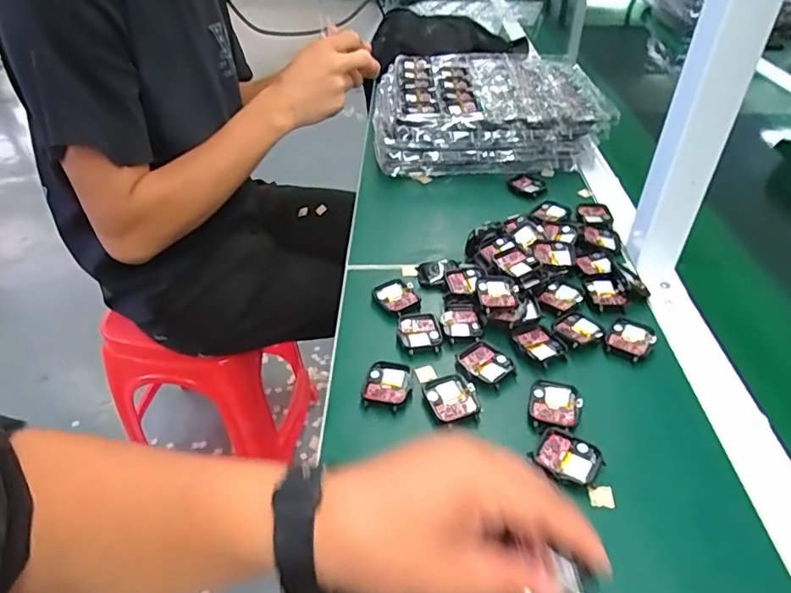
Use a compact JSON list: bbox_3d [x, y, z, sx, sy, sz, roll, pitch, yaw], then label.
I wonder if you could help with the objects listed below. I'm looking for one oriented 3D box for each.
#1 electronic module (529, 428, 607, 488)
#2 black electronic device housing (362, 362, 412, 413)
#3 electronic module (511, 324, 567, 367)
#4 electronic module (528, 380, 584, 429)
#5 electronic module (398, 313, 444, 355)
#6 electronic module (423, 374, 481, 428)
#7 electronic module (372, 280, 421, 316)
[{"bbox_3d":[0.123,0.116,0.384,0.047,0.007,0.040,17,45,25],"label":"electronic module"},{"bbox_3d":[-0.006,0.073,0.439,0.037,0.009,0.042,7,42,15],"label":"black electronic device housing"},{"bbox_3d":[0.125,0.040,0.466,0.037,0.007,0.044,-19,42,-14],"label":"electronic module"},{"bbox_3d":[0.124,0.084,0.418,0.038,0.008,0.044,9,42,18],"label":"electronic module"},{"bbox_3d":[0.022,0.032,0.486,0.037,0.005,0.046,-8,40,-2],"label":"electronic module"},{"bbox_3d":[0.045,0.082,0.425,0.038,0.009,0.045,-17,41,-12],"label":"electronic module"},{"bbox_3d":[0.001,0.000,0.524,0.040,0.009,0.048,-26,44,-22],"label":"electronic module"}]

